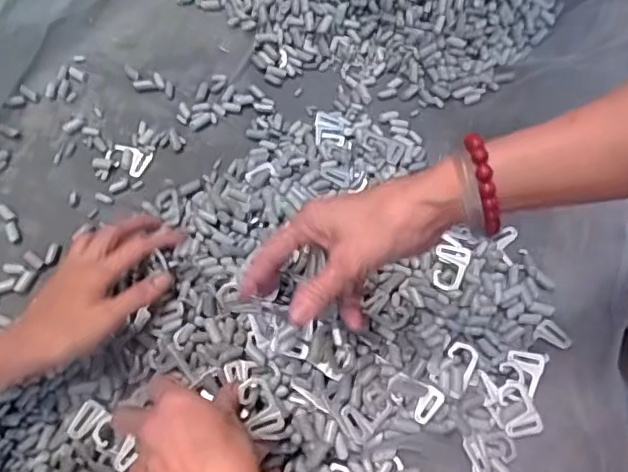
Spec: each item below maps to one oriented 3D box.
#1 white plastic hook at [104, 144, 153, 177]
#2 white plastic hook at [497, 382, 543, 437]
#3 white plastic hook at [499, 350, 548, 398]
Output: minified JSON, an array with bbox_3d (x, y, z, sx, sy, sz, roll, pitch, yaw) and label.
[{"bbox_3d":[-0.179,-0.075,0.568,0.041,0.004,0.028,21,67,8],"label":"white plastic hook"},{"bbox_3d":[0.167,0.141,0.481,0.028,0.005,0.041,-8,66,-6],"label":"white plastic hook"},{"bbox_3d":[0.176,0.111,0.495,0.033,0.004,0.036,26,67,10],"label":"white plastic hook"}]

